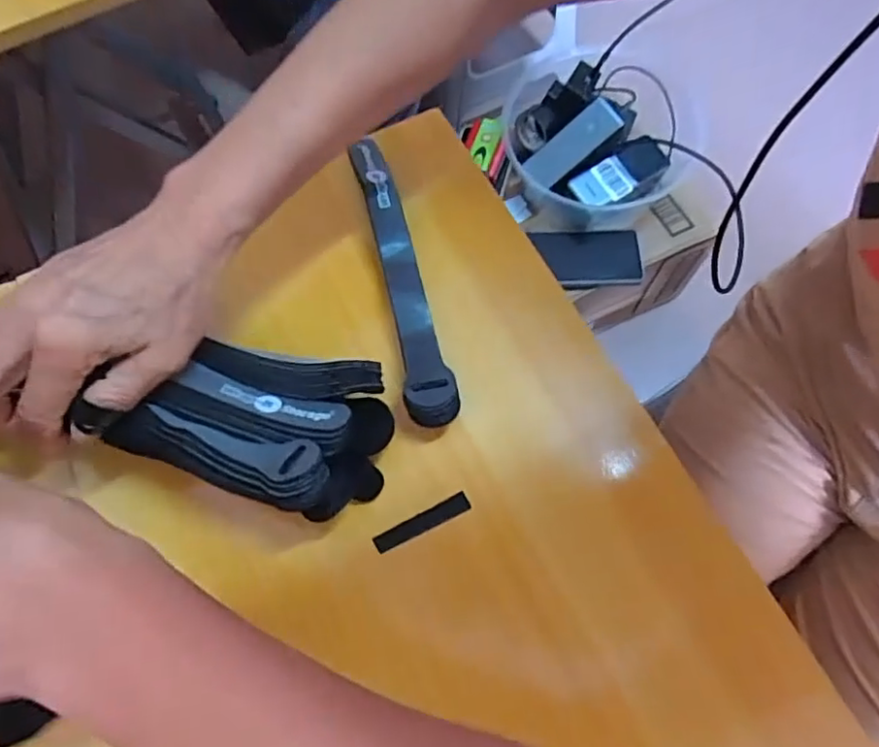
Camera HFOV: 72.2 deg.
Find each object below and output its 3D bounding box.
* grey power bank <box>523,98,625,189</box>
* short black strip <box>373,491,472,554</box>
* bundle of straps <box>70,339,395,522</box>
[{"bbox_3d":[0.164,-0.279,0.734,0.126,0.023,0.051,-38,72,10],"label":"grey power bank"},{"bbox_3d":[-0.009,0.079,0.321,0.053,0.004,0.010,-25,71,-10],"label":"short black strip"},{"bbox_3d":[-0.093,0.025,0.298,0.130,0.037,0.076,9,69,3],"label":"bundle of straps"}]

